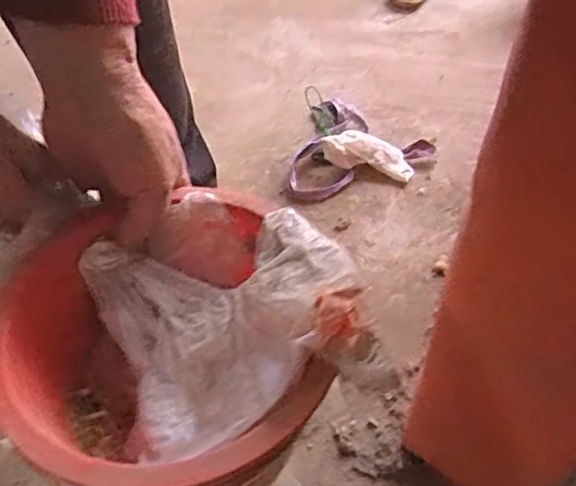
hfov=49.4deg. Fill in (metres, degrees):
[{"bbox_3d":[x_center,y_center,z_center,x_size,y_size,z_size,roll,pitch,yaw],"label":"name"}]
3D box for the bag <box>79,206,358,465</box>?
[{"bbox_3d":[-0.036,0.040,0.351,0.133,0.080,0.144,-17,51,-14],"label":"bag"}]

